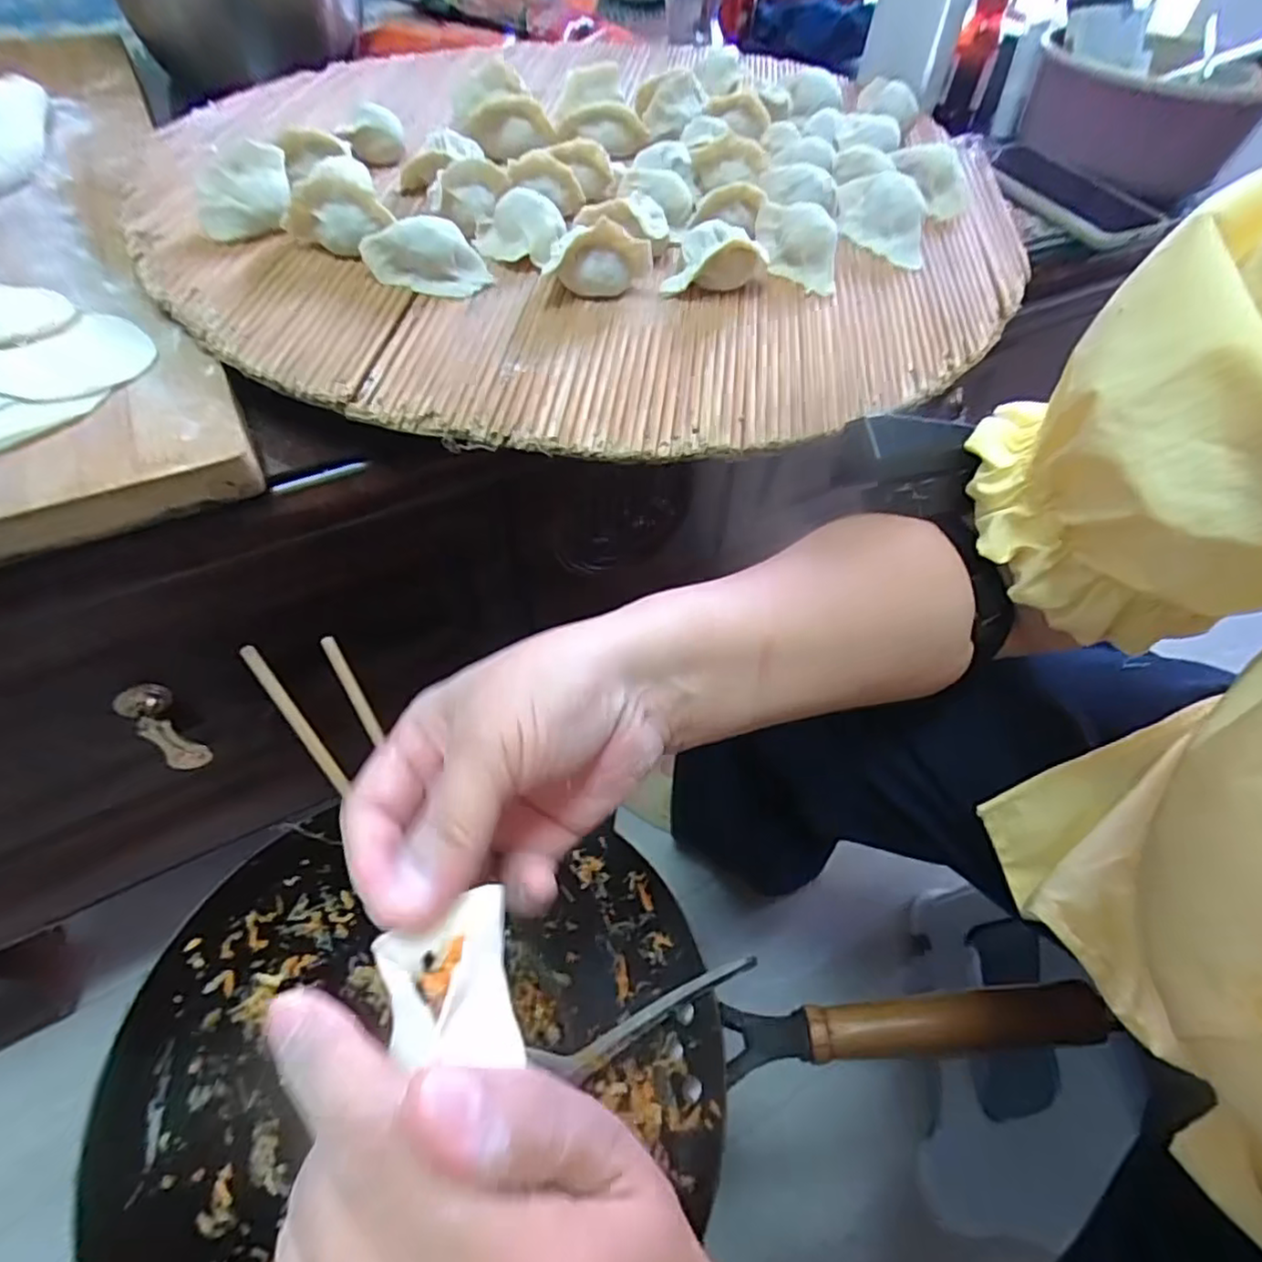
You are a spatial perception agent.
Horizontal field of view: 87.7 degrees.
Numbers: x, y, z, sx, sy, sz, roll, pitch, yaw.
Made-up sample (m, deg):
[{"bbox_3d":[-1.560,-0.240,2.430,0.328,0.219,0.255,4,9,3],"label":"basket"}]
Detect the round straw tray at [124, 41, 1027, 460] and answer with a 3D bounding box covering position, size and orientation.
[{"bbox_3d":[-0.008,-0.302,0.454,0.560,0.077,0.473,-23,57,-18],"label":"round straw tray"}]

